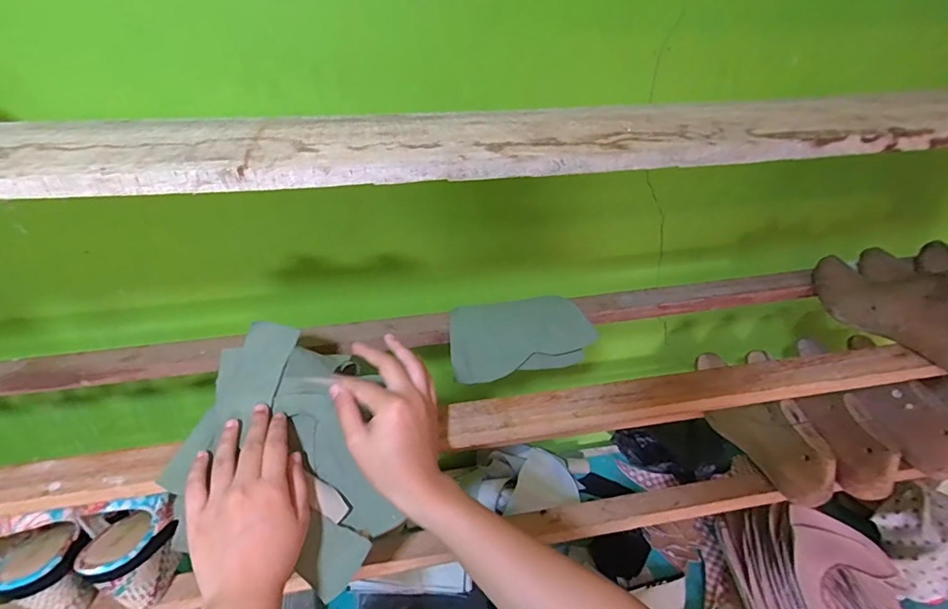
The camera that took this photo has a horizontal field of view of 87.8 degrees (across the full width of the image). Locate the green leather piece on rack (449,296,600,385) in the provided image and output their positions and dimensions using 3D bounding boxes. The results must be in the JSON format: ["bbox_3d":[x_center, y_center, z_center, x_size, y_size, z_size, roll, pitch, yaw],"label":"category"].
[{"bbox_3d":[0.055,0.038,0.593,0.170,0.058,0.077,-9,33,-13],"label":"green leather piece on rack"}]

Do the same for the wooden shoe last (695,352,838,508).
[{"bbox_3d":[0.374,0.144,0.673,0.066,0.074,0.259,-3,32,-5],"label":"wooden shoe last"}]

